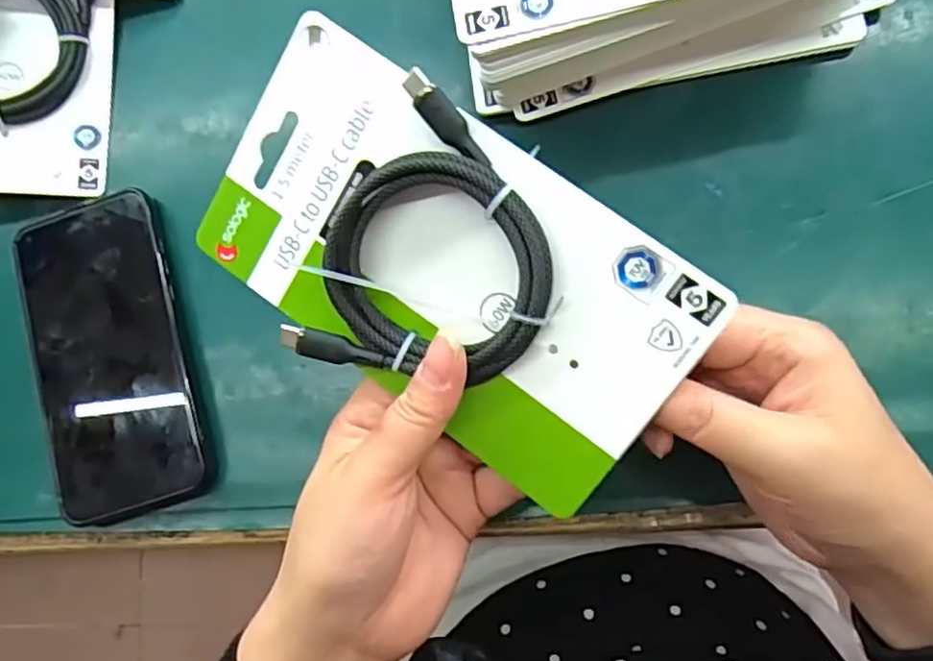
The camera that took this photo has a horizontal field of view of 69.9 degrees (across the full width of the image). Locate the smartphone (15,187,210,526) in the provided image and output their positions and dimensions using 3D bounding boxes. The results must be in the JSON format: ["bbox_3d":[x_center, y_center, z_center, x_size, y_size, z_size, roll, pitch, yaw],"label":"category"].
[{"bbox_3d":[-0.180,0.011,0.330,0.079,0.017,0.156,-17,82,6],"label":"smartphone"}]

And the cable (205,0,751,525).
[{"bbox_3d":[-0.011,-0.022,0.235,0.176,0.018,0.101,35,110,7],"label":"cable"}]

